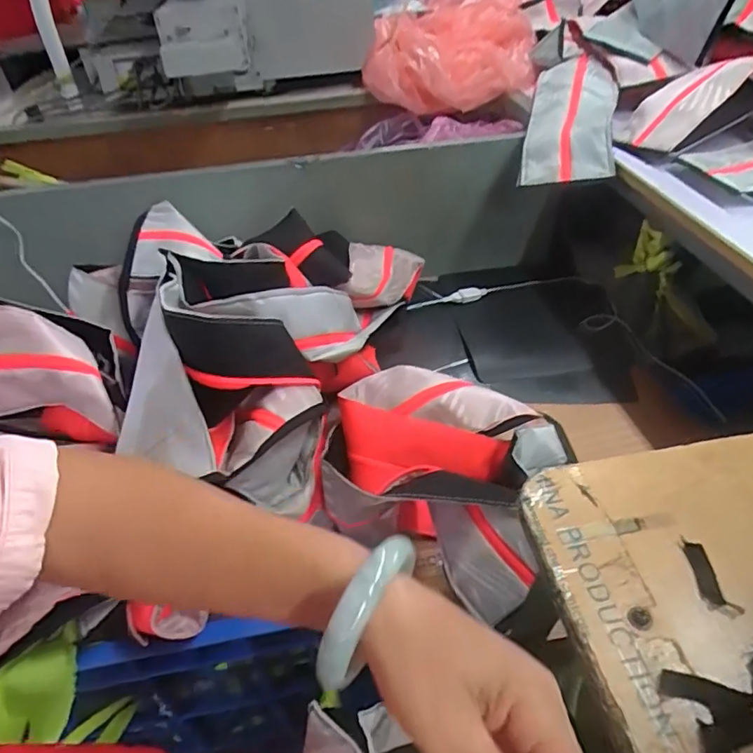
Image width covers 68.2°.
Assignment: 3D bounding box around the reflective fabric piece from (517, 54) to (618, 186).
[{"bbox_3d":[0.328,-0.447,0.934,0.133,0.039,0.361,-2,52,28],"label":"reflective fabric piece"}]

